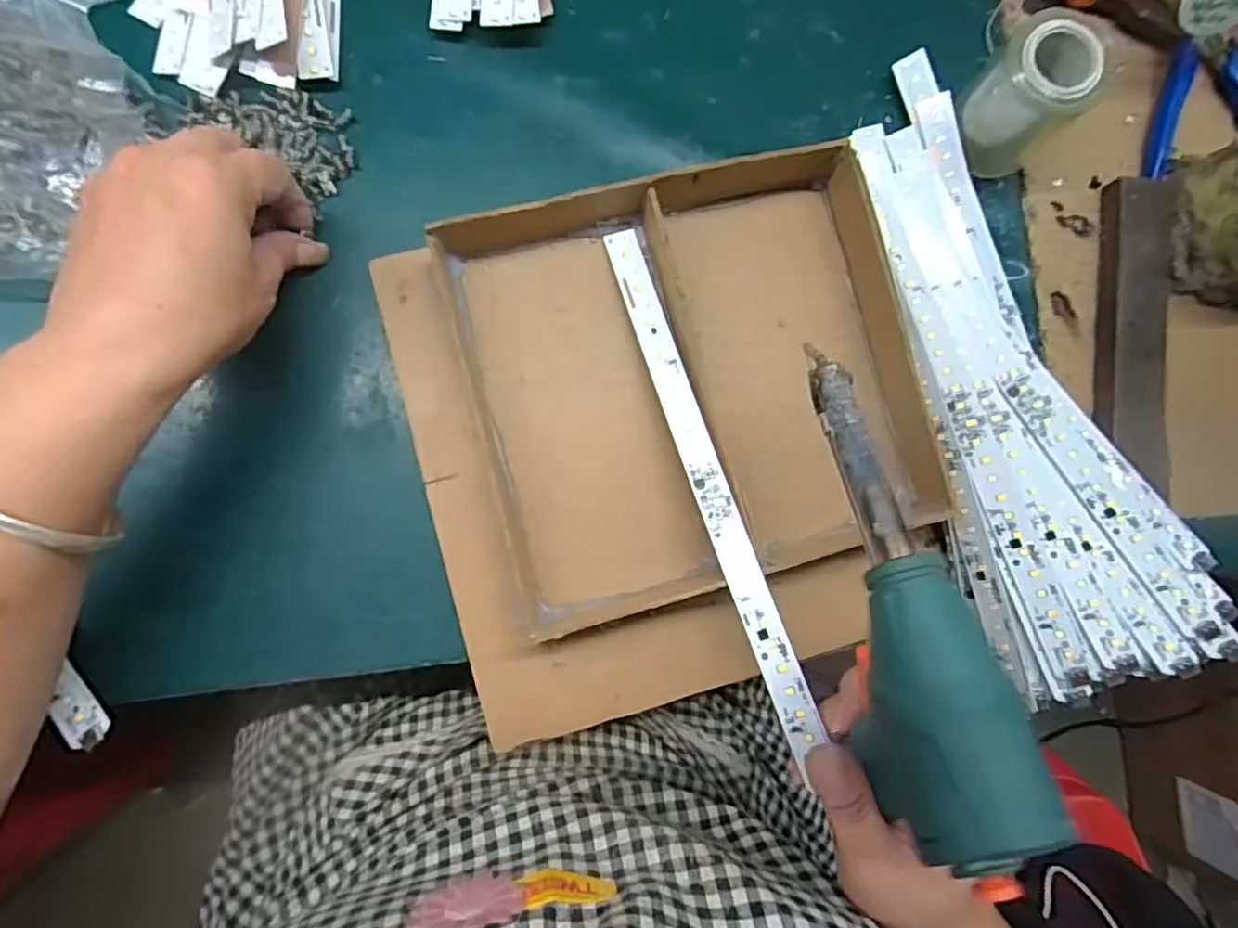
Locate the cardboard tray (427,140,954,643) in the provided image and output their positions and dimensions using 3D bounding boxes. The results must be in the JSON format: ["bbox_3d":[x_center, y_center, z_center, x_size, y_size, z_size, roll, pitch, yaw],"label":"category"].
[{"bbox_3d":[0.041,-0.043,0.321,0.223,0.035,0.205,-15,87,-6],"label":"cardboard tray"}]

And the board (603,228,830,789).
[{"bbox_3d":[0.042,0.001,0.308,0.016,0.008,0.263,-17,75,-6],"label":"board"}]

